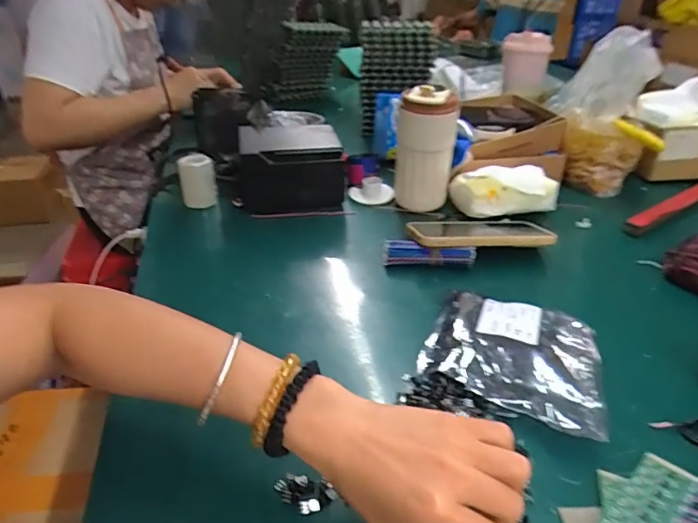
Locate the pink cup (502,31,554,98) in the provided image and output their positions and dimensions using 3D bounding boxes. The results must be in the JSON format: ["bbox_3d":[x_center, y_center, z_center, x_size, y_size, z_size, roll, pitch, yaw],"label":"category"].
[{"bbox_3d":[0.347,-0.388,0.954,0.089,0.112,0.071,8,32,16],"label":"pink cup"}]

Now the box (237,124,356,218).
[{"bbox_3d":[-0.085,-0.132,0.718,0.157,0.112,0.116,-6,31,-7],"label":"box"}]

